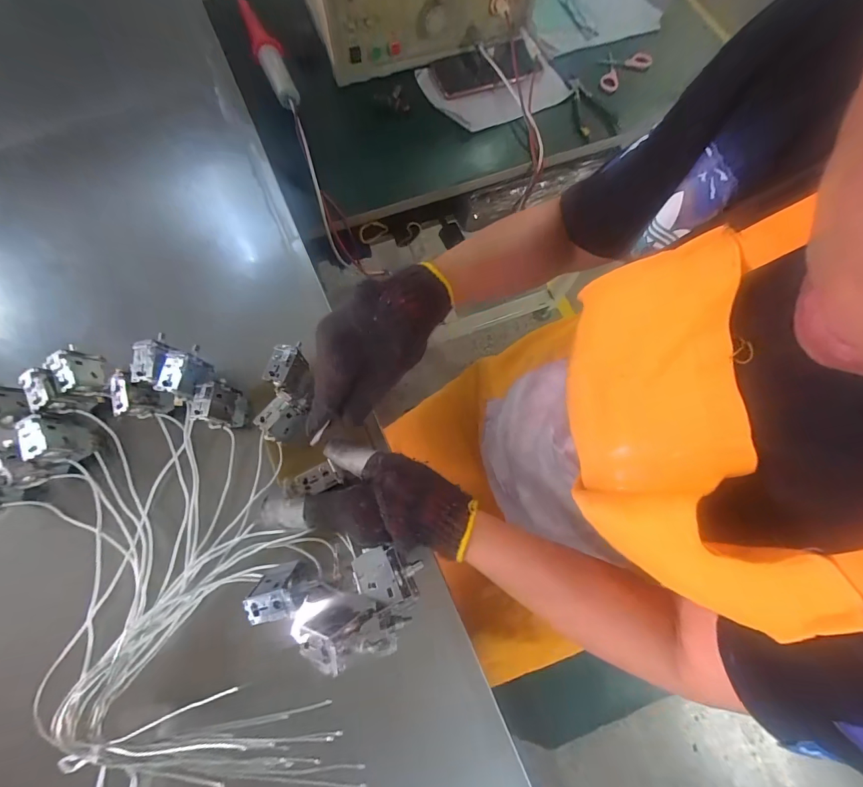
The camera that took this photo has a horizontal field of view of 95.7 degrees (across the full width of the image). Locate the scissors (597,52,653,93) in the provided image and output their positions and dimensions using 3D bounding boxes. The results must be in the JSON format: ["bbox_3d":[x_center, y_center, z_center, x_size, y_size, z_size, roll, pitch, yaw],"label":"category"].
[{"bbox_3d":[0.301,-0.527,0.630,0.108,0.008,0.059,-38,78,-11],"label":"scissors"}]

